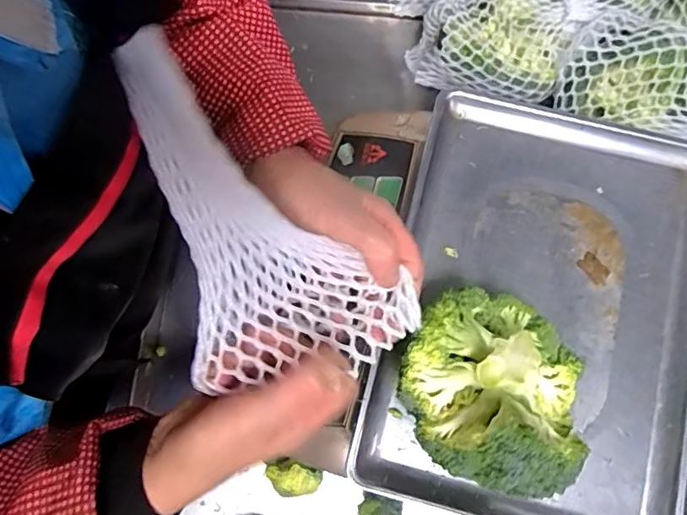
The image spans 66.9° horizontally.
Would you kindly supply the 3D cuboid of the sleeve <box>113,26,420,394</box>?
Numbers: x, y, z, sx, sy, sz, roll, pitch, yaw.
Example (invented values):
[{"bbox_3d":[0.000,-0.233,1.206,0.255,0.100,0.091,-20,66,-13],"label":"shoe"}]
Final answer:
[{"bbox_3d":[-0.061,-0.010,0.284,0.121,0.050,0.202,-38,114,-7],"label":"sleeve"}]

